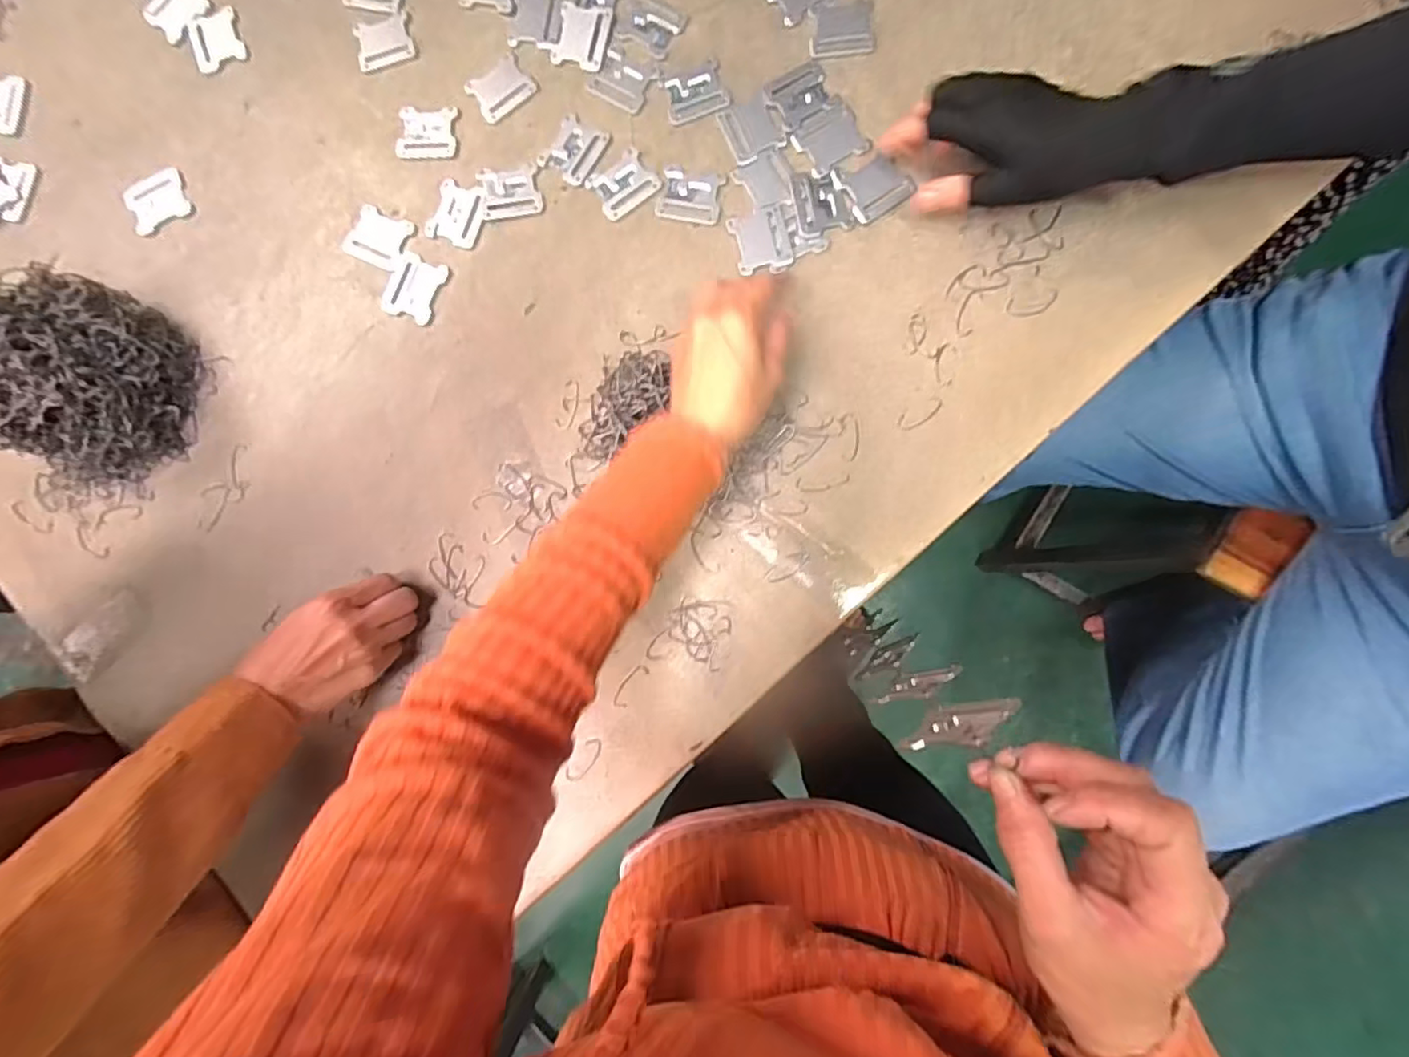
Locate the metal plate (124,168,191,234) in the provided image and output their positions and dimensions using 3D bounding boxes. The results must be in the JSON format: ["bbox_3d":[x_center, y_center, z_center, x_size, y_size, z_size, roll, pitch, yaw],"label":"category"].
[{"bbox_3d":[-0.471,-0.281,0.521,0.049,0.010,0.039,-26,83,3],"label":"metal plate"}]

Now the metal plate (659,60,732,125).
[{"bbox_3d":[-0.007,-0.350,0.486,0.048,0.004,0.042,-16,83,4],"label":"metal plate"}]

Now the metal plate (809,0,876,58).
[{"bbox_3d":[0.109,-0.397,0.479,0.050,0.004,0.047,-2,85,6],"label":"metal plate"}]

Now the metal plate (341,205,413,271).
[{"bbox_3d":[-0.268,-0.240,0.500,0.055,0.005,0.045,23,88,8],"label":"metal plate"}]

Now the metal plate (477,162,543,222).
[{"bbox_3d":[-0.159,-0.276,0.493,0.049,0.004,0.039,-7,84,5],"label":"metal plate"}]

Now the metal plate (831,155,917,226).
[{"bbox_3d":[0.132,-0.265,0.466,0.049,0.004,0.046,-28,83,3],"label":"metal plate"}]

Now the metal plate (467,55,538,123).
[{"bbox_3d":[-0.167,-0.363,0.498,0.050,0.004,0.043,-33,82,2],"label":"metal plate"}]

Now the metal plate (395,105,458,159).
[{"bbox_3d":[-0.232,-0.331,0.505,0.049,0.004,0.048,-1,85,6],"label":"metal plate"}]

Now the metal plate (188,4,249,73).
[{"bbox_3d":[-0.426,-0.425,0.526,0.046,0.004,0.057,-26,83,3],"label":"metal plate"}]

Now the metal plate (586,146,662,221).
[{"bbox_3d":[-0.065,-0.278,0.487,0.051,0.004,0.044,-35,82,2],"label":"metal plate"}]

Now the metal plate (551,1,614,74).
[{"bbox_3d":[-0.100,-0.403,0.495,0.044,0.004,0.053,12,86,7],"label":"metal plate"}]

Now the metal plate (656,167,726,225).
[{"bbox_3d":[-0.011,-0.265,0.481,0.050,0.004,0.041,13,86,7],"label":"metal plate"}]

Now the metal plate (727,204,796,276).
[{"bbox_3d":[0.044,-0.223,0.471,0.043,0.004,0.051,-14,84,5],"label":"metal plate"}]

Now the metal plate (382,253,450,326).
[{"bbox_3d":[-0.239,-0.198,0.498,0.042,0.004,0.052,19,87,7],"label":"metal plate"}]

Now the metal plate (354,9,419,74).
[{"bbox_3d":[-0.271,-0.413,0.511,0.050,0.004,0.044,-15,84,4],"label":"metal plate"}]

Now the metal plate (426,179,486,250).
[{"bbox_3d":[-0.204,-0.260,0.499,0.043,0.004,0.050,22,87,7],"label":"metal plate"}]

